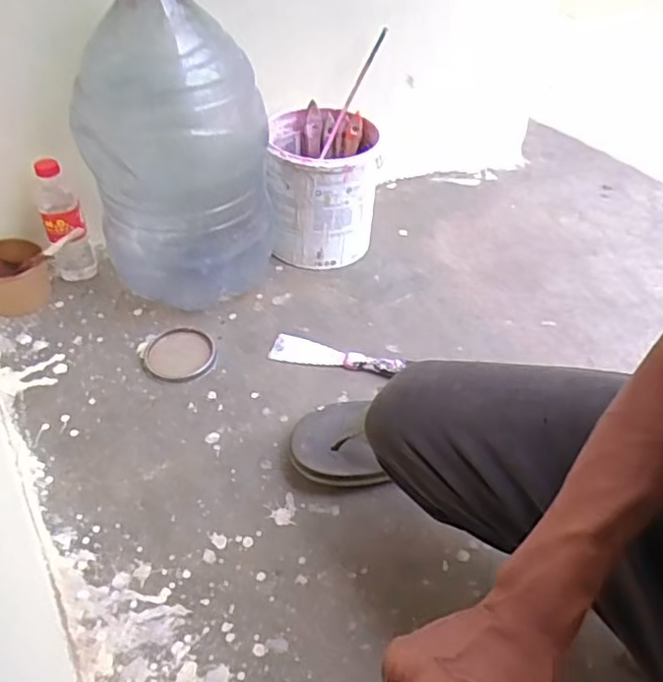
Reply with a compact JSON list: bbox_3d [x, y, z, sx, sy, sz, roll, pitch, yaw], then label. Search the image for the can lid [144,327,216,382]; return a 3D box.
[{"bbox_3d":[-0.210,0.017,0.869,0.093,0.004,0.096,-2,46,2],"label":"can lid"}]

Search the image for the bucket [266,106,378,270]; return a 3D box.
[{"bbox_3d":[-0.016,-0.238,1.009,0.155,0.204,0.158,-2,46,2],"label":"bucket"}]

